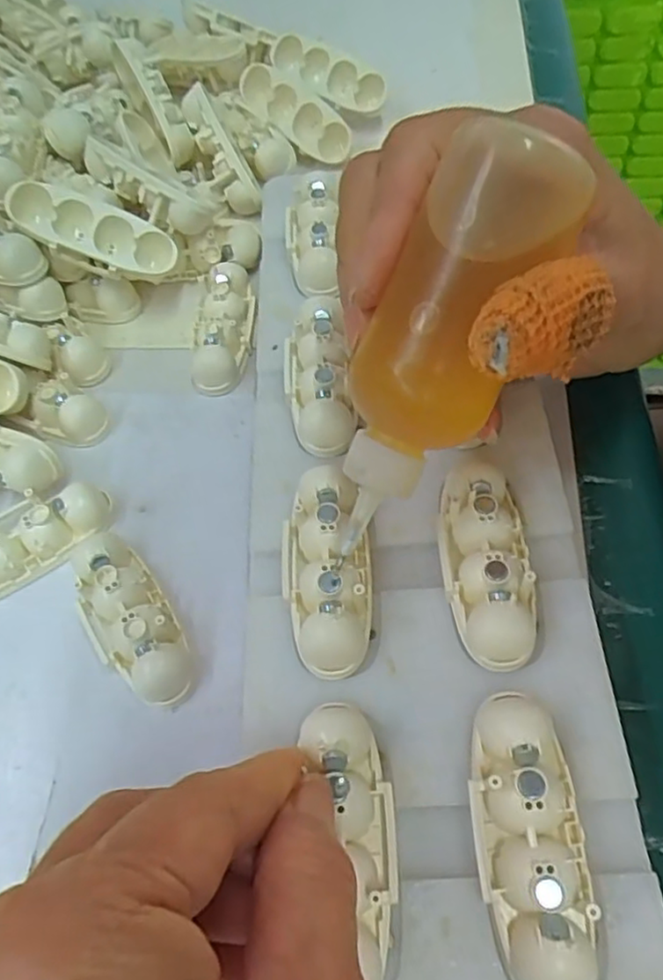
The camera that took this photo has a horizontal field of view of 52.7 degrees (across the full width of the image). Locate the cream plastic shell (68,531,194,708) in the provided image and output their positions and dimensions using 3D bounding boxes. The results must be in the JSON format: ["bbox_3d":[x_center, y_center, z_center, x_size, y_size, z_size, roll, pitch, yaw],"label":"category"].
[{"bbox_3d":[-0.065,0.040,0.212,0.024,0.014,0.061,-32,62,-14],"label":"cream plastic shell"}]

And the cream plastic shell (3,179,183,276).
[{"bbox_3d":[-0.095,-0.101,0.266,0.064,0.016,0.023,19,64,-12],"label":"cream plastic shell"}]

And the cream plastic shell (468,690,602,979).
[{"bbox_3d":[0.046,0.080,0.156,0.024,0.016,0.061,-6,59,2],"label":"cream plastic shell"}]

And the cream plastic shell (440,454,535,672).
[{"bbox_3d":[0.044,0.019,0.190,0.023,0.016,0.059,-1,59,5],"label":"cream plastic shell"}]

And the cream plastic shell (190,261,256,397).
[{"bbox_3d":[-0.044,-0.068,0.273,0.023,0.016,0.060,0,59,5],"label":"cream plastic shell"}]

